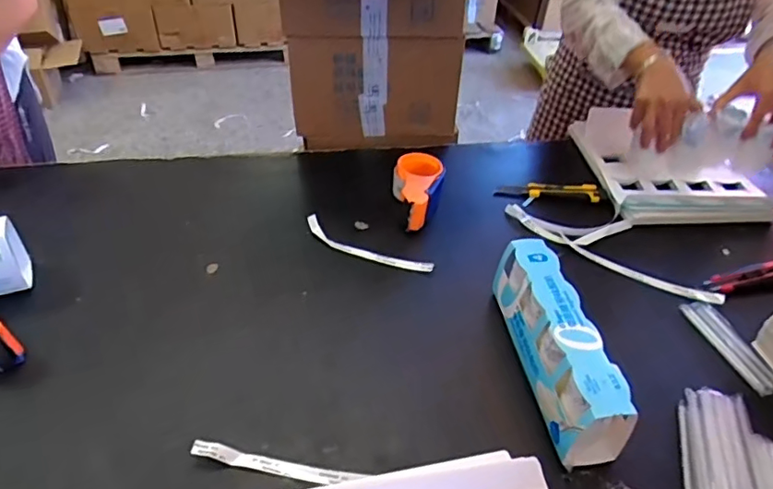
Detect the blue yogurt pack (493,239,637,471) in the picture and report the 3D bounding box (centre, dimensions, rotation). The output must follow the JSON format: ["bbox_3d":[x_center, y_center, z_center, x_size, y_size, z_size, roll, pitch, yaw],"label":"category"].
[{"bbox_3d":[0.204,0.119,0.673,0.067,0.100,0.267,-5,41,-9],"label":"blue yogurt pack"}]

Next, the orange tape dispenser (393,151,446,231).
[{"bbox_3d":[0.053,-0.093,0.933,0.086,0.060,0.134,5,41,2],"label":"orange tape dispenser"}]

